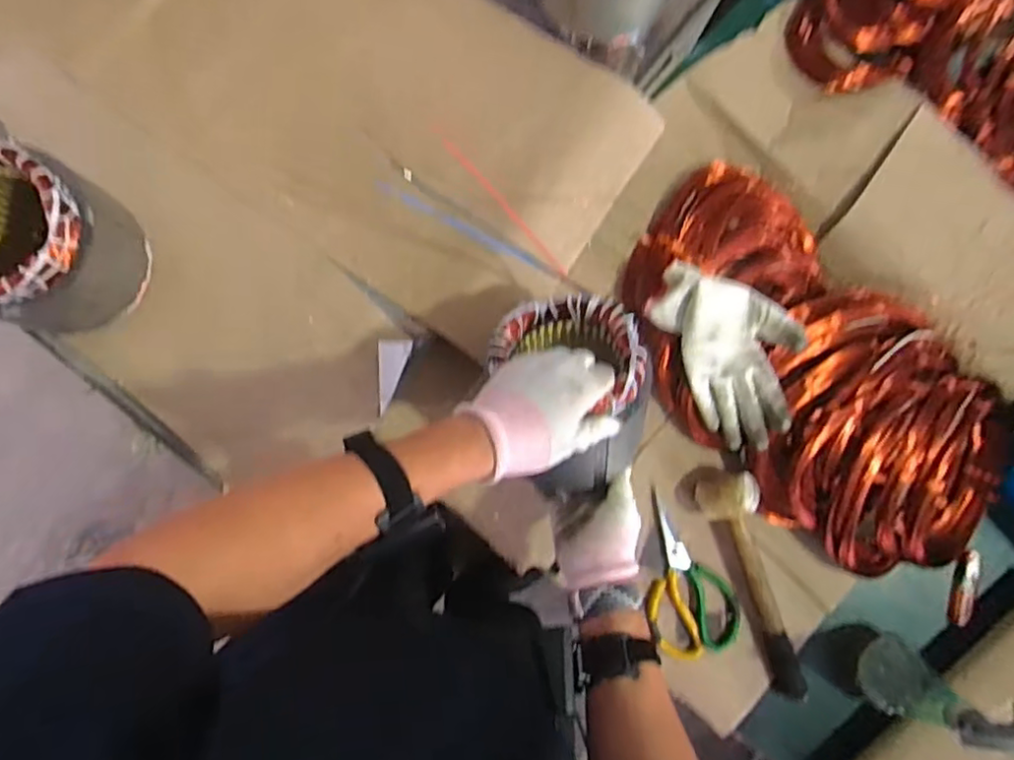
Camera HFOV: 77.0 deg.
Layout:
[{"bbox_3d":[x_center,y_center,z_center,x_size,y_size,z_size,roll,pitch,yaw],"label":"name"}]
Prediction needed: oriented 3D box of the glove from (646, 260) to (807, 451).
[{"bbox_3d":[0.245,-0.035,0.689,0.121,0.050,0.213,-31,87,-4],"label":"glove"}]

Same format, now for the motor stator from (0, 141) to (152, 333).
[{"bbox_3d":[-0.445,-0.133,0.614,0.148,0.162,0.139,35,85,1],"label":"motor stator"}]

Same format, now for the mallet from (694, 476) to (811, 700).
[{"bbox_3d":[0.281,0.231,0.703,0.060,0.051,0.252,-18,86,-3],"label":"mallet"}]

